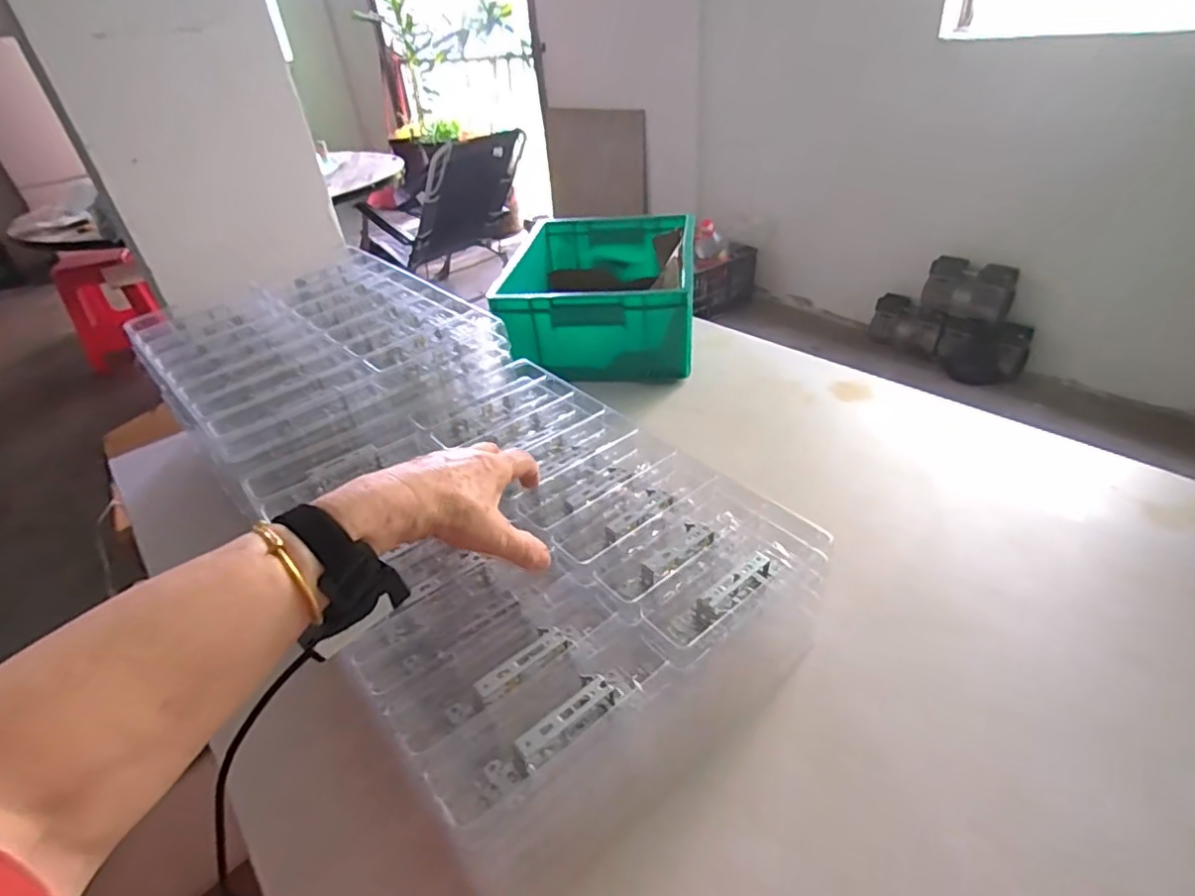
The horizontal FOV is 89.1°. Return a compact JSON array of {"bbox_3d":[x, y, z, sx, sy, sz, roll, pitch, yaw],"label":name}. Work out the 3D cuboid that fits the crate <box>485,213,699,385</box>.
[{"bbox_3d":[0.012,-0.278,1.074,0.307,0.144,0.413,1,36,10],"label":"crate"}]

